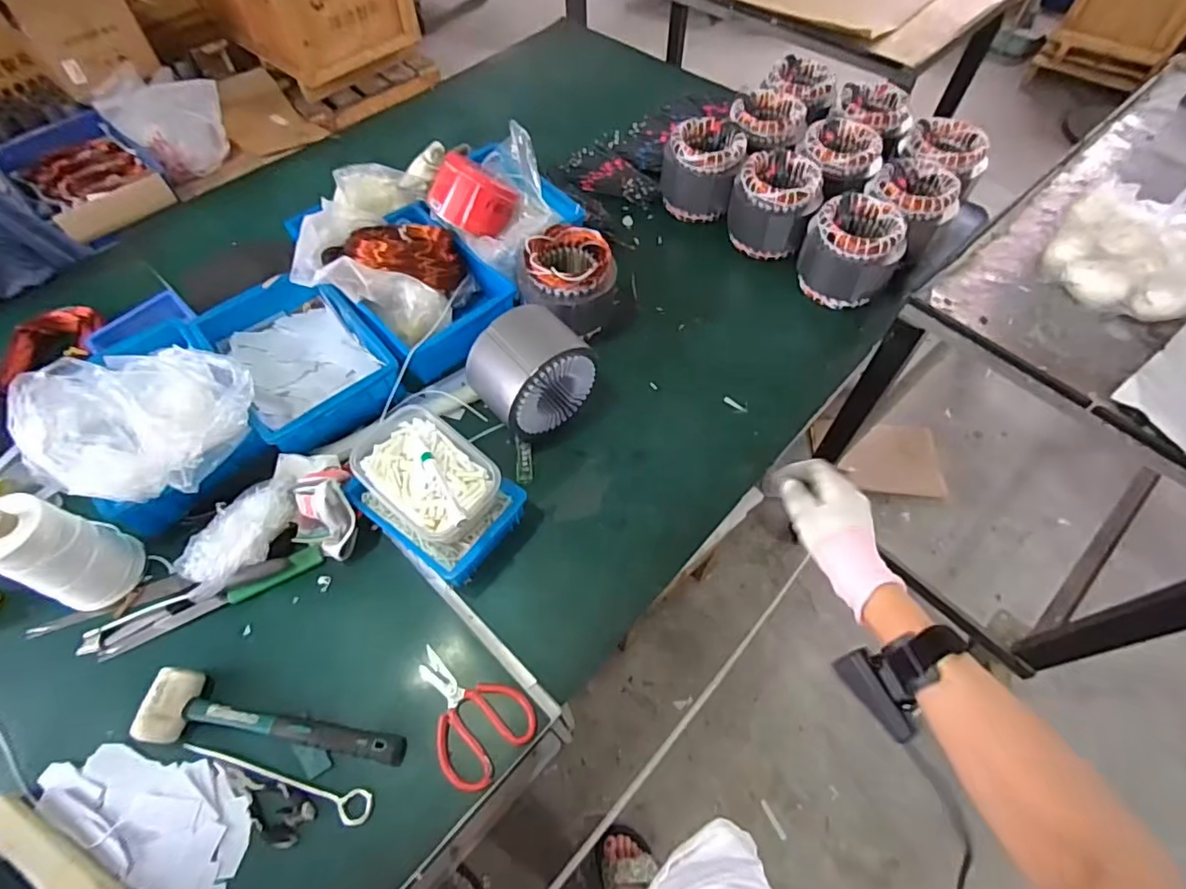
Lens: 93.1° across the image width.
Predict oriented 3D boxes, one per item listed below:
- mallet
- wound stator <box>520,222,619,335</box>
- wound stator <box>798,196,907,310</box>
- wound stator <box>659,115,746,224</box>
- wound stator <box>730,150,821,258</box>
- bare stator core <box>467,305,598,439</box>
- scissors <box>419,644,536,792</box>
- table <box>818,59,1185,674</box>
[{"bbox_3d":[-0.347,0.302,0.603,0.286,0.040,0.073,8,59,6],"label":"mallet"},{"bbox_3d":[-0.040,-0.251,0.883,0.128,0.126,0.139,-41,66,-21],"label":"wound stator"},{"bbox_3d":[0.422,-0.314,0.926,0.147,0.127,0.125,29,63,17],"label":"wound stator"},{"bbox_3d":[0.199,-0.496,1.030,0.139,0.131,0.129,20,61,12],"label":"wound stator"},{"bbox_3d":[0.310,-0.413,0.979,0.144,0.127,0.119,13,60,8],"label":"wound stator"},{"bbox_3d":[-0.086,-0.100,0.775,0.140,0.141,0.110,-37,65,-20],"label":"bare stator core"},{"bbox_3d":[-0.144,0.296,0.632,0.108,0.013,0.148,-40,66,-21],"label":"scissors"},{"bbox_3d":[1.006,-0.145,1.154,0.929,0.752,0.601,-40,66,-21],"label":"table"}]

